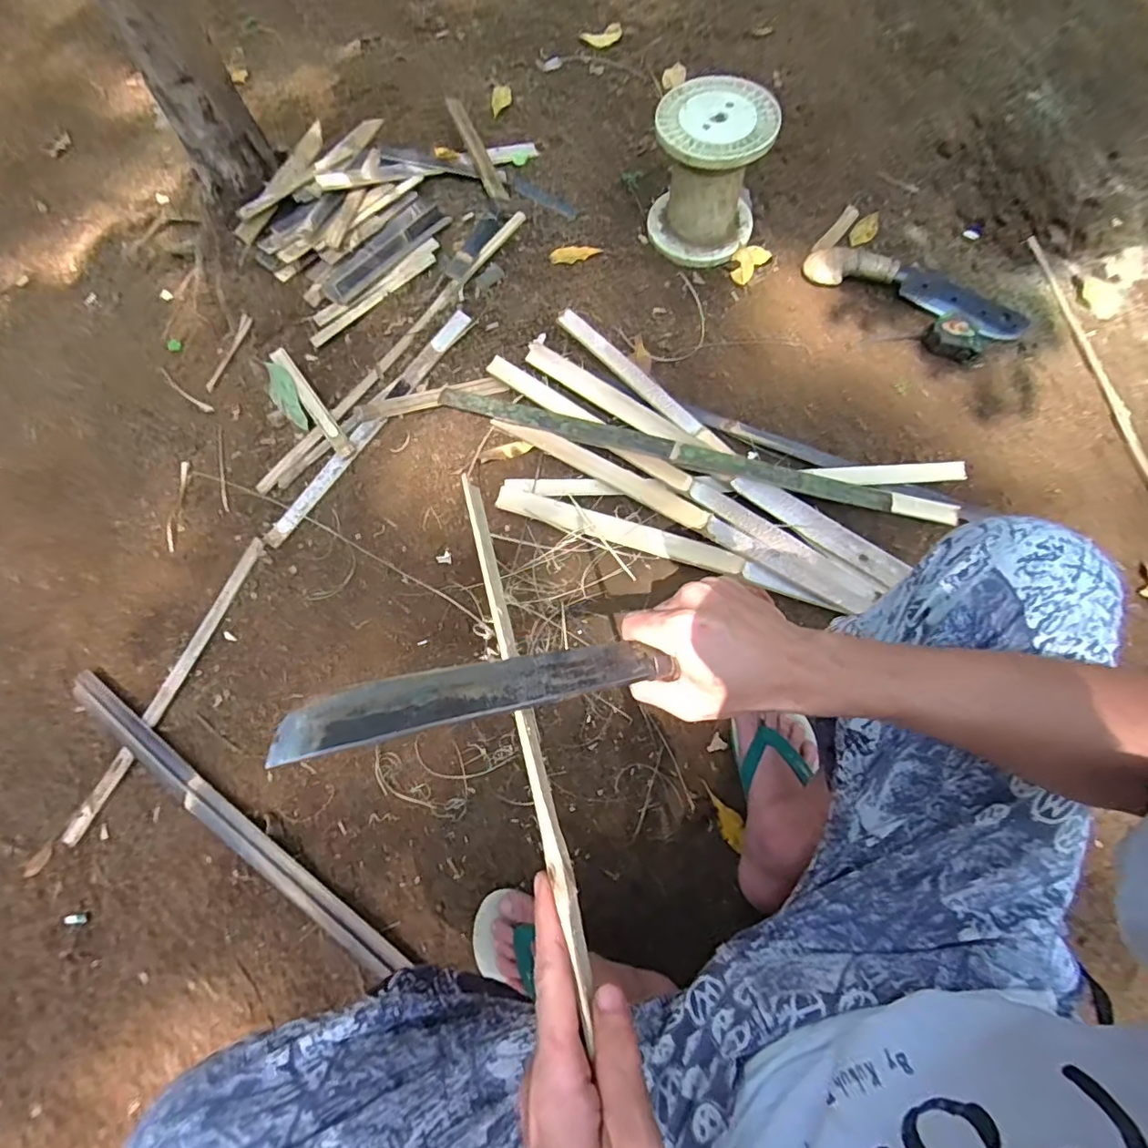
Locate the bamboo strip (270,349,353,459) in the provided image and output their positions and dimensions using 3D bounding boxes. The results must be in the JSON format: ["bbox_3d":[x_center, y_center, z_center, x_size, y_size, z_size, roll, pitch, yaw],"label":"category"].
[{"bbox_3d":[-0.431,-0.285,0.915,0.028,0.016,0.242,-36,71,-9],"label":"bamboo strip"}]

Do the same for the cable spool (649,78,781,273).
[{"bbox_3d":[0.241,-0.717,1.013,0.190,0.203,0.230,10,69,7],"label":"cable spool"}]

